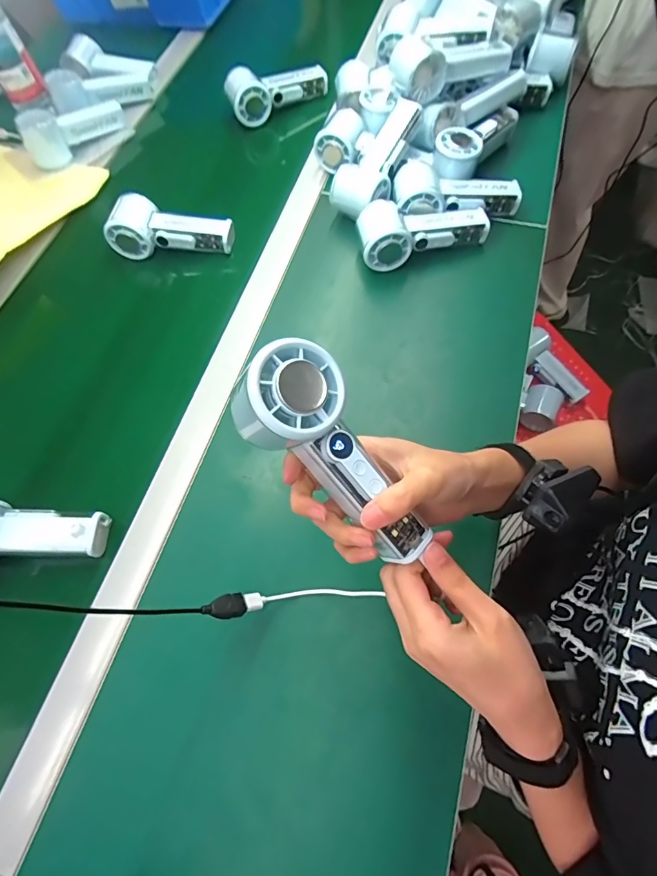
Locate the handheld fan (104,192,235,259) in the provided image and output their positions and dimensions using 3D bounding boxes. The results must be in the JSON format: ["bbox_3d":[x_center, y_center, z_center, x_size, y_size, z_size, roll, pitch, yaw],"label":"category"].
[{"bbox_3d":[-0.199,-0.262,0.561,0.147,0.044,0.058,10,67,9],"label":"handheld fan"}]

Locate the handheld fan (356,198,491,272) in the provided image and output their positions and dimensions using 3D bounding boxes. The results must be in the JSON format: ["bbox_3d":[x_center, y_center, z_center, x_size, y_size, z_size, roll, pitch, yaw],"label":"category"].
[{"bbox_3d":[0.114,-0.243,0.519,0.154,0.052,0.059,-11,64,0],"label":"handheld fan"}]

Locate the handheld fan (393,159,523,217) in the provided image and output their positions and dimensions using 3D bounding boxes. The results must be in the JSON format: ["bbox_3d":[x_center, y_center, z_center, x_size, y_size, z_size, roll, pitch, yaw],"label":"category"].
[{"bbox_3d":[0.158,-0.296,0.542,0.153,0.051,0.072,1,65,6],"label":"handheld fan"}]

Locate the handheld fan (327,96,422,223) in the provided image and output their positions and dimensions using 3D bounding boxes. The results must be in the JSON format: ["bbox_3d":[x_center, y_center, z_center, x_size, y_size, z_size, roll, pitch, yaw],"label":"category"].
[{"bbox_3d":[0.057,-0.350,0.557,0.074,0.057,0.143,18,68,14],"label":"handheld fan"}]

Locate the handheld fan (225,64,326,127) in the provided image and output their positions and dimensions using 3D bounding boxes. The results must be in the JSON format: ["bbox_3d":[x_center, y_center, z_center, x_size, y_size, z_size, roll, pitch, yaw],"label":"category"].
[{"bbox_3d":[-0.083,-0.541,0.678,0.153,0.051,0.065,-31,67,-9],"label":"handheld fan"}]

